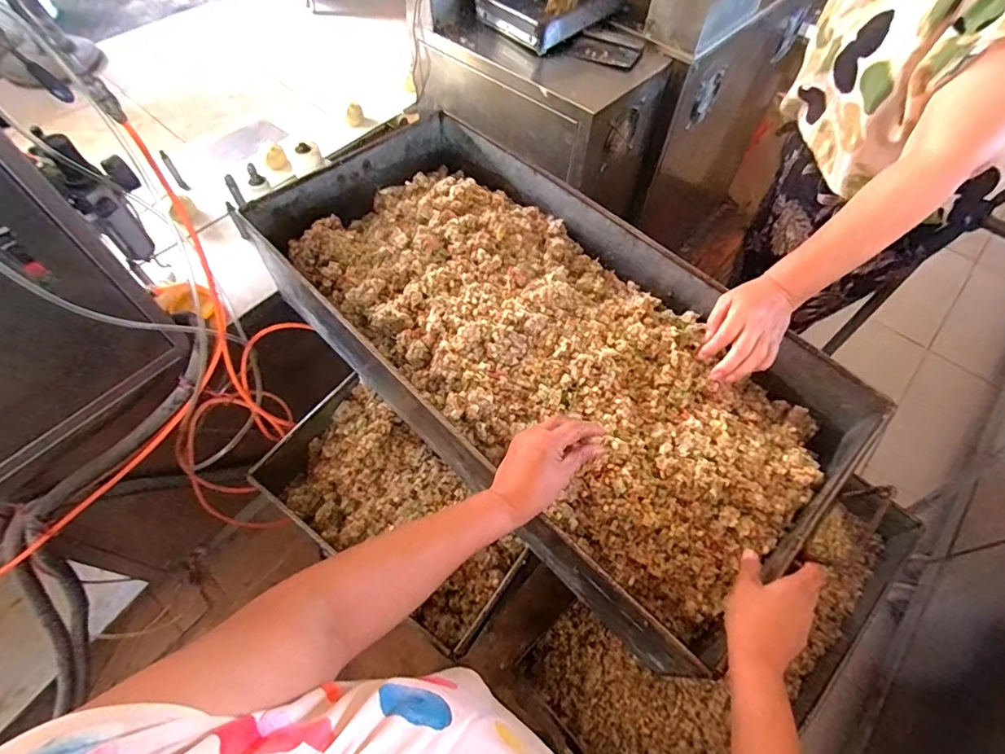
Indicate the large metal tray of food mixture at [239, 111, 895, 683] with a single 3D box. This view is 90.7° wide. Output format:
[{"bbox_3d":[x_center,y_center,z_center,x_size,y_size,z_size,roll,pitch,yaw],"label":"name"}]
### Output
[{"bbox_3d":[0.041,-0.087,0.740,0.430,0.138,0.863,-40,68,-17],"label":"large metal tray of food mixture"}]

